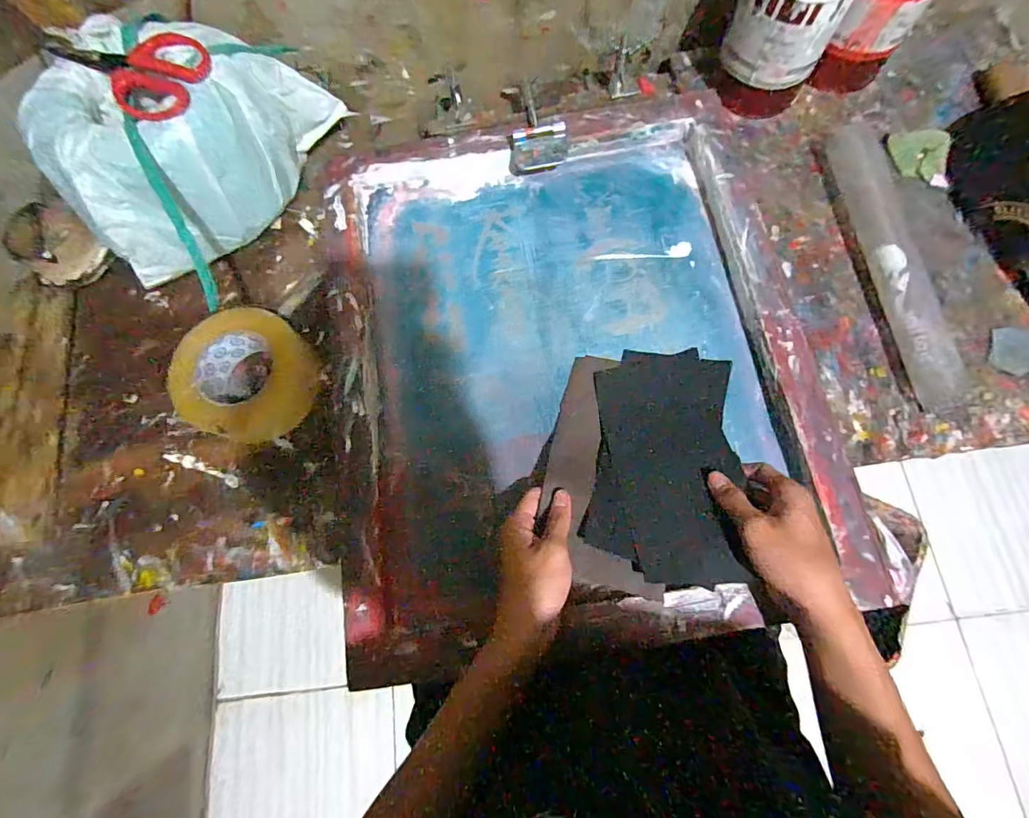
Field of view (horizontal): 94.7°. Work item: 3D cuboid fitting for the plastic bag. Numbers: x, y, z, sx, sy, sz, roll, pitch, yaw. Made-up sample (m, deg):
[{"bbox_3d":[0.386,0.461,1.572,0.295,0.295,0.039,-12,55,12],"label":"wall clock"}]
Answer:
[{"bbox_3d":[-0.356,-0.290,0.516,0.171,0.151,0.277,28,76,9],"label":"plastic bag"}]

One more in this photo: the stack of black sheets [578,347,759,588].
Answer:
[{"bbox_3d":[0.144,0.043,0.455,0.139,0.044,0.228,4,73,3],"label":"stack of black sheets"}]

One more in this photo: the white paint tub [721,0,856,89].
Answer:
[{"bbox_3d":[0.299,-0.431,0.515,0.104,0.092,0.110,-1,74,3],"label":"white paint tub"}]

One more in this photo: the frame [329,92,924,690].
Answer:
[{"bbox_3d":[0.059,-0.065,0.487,0.480,0.035,0.552,-9,73,-1],"label":"frame"}]

